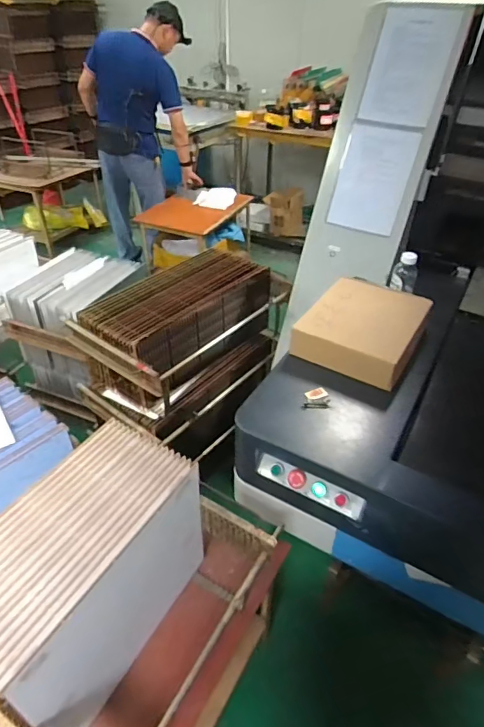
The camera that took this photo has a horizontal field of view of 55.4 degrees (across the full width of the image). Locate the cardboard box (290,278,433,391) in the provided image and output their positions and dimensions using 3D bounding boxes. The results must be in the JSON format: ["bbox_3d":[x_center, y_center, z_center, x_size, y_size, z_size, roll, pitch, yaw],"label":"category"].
[{"bbox_3d":[0.319,-0.101,1.211,0.274,0.096,0.333,23,44,25],"label":"cardboard box"}]

